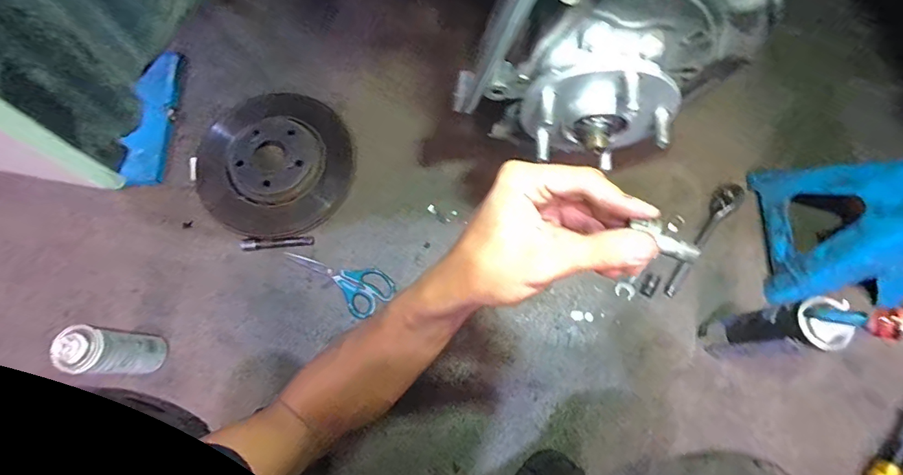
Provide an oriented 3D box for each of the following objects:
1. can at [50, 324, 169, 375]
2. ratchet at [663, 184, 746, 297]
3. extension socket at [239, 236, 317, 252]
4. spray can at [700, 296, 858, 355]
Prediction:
[{"bbox_3d":[-0.495,0.169,0.663,0.050,0.170,0.064,0,74,0],"label":"can"},{"bbox_3d":[0.444,-0.004,0.793,0.042,0.028,0.244,39,78,10],"label":"ratchet"},{"bbox_3d":[-0.307,0.010,0.792,0.119,0.014,0.019,-7,74,-2],"label":"extension socket"},{"bbox_3d":[0.442,0.135,0.646,0.055,0.241,0.057,0,74,0],"label":"spray can"}]

